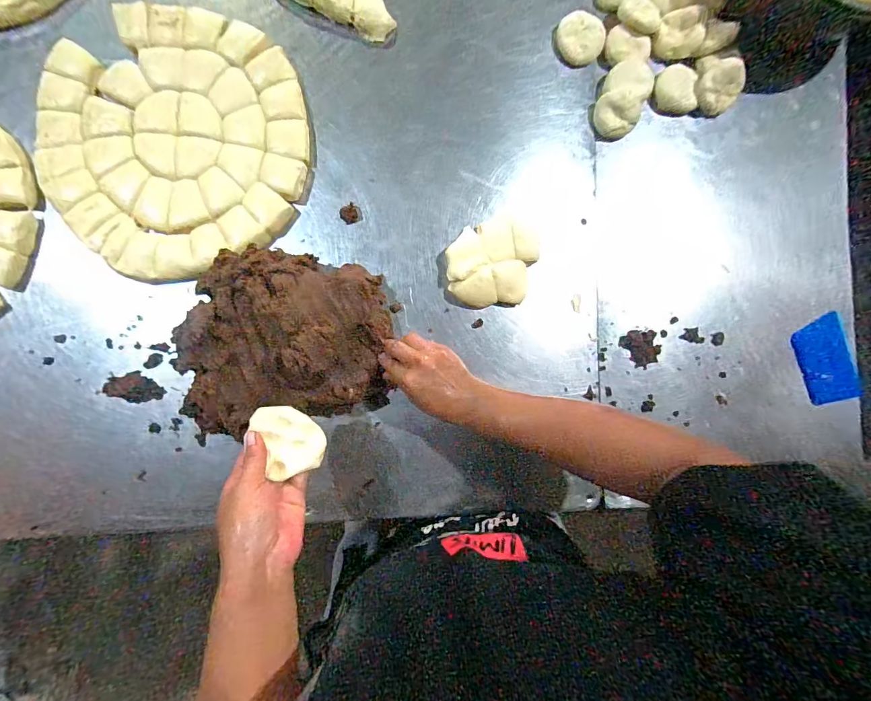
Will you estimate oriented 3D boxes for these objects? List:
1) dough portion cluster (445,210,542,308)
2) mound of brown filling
[{"bbox_3d":[0.080,-0.122,0.540,0.129,0.030,0.119,-6,91,-5],"label":"dough portion cluster"},{"bbox_3d":[-0.183,-0.018,0.485,0.250,0.090,0.213,-10,92,-5],"label":"mound of brown filling"}]

